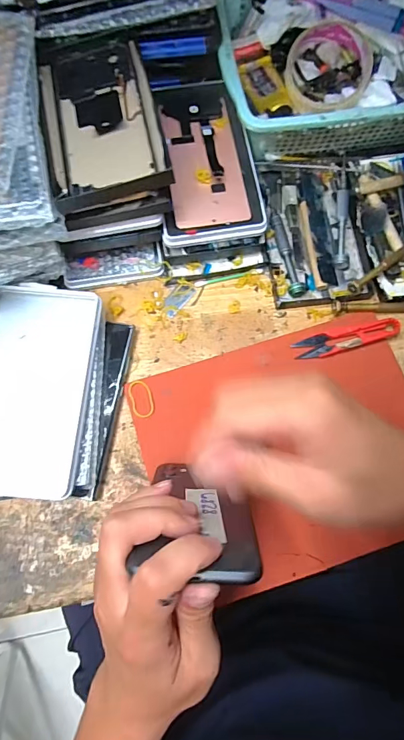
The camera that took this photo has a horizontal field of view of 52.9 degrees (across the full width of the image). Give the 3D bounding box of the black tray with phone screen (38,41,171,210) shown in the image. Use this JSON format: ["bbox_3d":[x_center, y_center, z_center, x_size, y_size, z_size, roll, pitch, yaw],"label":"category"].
[{"bbox_3d":[-0.089,-0.219,0.350,0.096,0.019,0.168,-13,75,-4],"label":"black tray with phone screen"}]

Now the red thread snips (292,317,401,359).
[{"bbox_3d":[0.140,-0.031,0.393,0.102,0.012,0.023,-15,75,-4],"label":"red thread snips"}]

